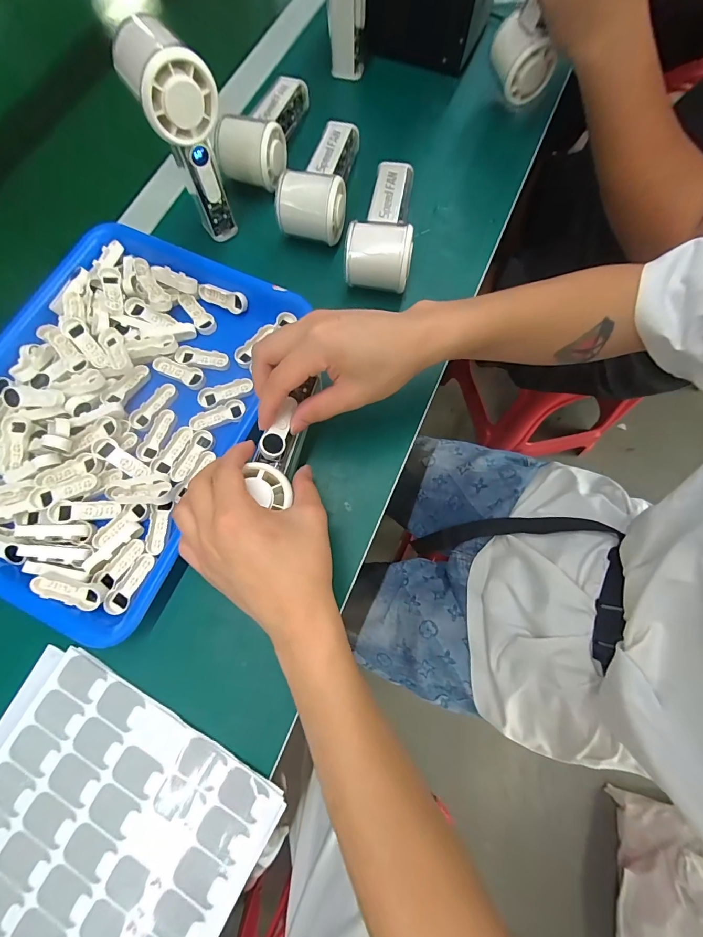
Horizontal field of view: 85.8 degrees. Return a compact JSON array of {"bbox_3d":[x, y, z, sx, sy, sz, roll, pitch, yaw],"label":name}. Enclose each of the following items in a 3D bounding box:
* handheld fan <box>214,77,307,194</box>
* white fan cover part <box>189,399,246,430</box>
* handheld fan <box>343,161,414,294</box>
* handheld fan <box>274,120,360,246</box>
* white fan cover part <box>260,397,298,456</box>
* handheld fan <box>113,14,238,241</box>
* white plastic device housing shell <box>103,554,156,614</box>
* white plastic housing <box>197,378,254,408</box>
[{"bbox_3d":[-0.096,-0.377,0.421,0.067,0.053,0.151,12,74,5],"label":"handheld fan"},{"bbox_3d":[-0.121,-0.048,0.342,0.050,0.005,0.017,-20,75,-7],"label":"white fan cover part"},{"bbox_3d":[0.033,-0.250,0.388,0.061,0.055,0.148,8,74,4],"label":"handheld fan"},{"bbox_3d":[-0.030,-0.309,0.402,0.065,0.061,0.151,11,74,4],"label":"handheld fan"},{"bbox_3d":[-0.054,-0.033,0.289,0.017,0.006,0.050,19,71,4],"label":"white fan cover part"},{"bbox_3d":[-0.144,-0.286,0.340,0.056,0.155,0.065,-30,75,-8],"label":"handheld fan"},{"bbox_3d":[-0.176,0.093,0.304,0.016,0.009,0.050,33,76,8],"label":"white plastic device housing shell"},{"bbox_3d":[-0.116,-0.069,0.347,0.049,0.005,0.020,-15,74,-5],"label":"white plastic housing"}]

